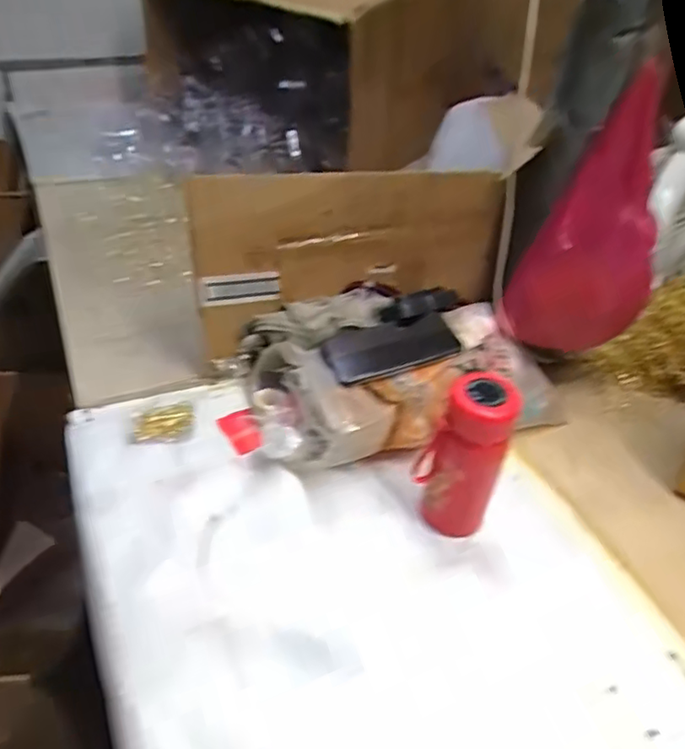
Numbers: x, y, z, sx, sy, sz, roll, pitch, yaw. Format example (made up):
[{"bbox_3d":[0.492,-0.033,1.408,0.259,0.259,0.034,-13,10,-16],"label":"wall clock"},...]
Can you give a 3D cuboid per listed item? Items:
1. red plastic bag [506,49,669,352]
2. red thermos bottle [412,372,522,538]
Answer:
[{"bbox_3d":[0.291,-0.161,0.705,0.153,0.290,0.062,17,41,14],"label":"red plastic bag"},{"bbox_3d":[0.123,0.088,0.618,0.063,0.184,0.069,3,39,-3],"label":"red thermos bottle"}]

